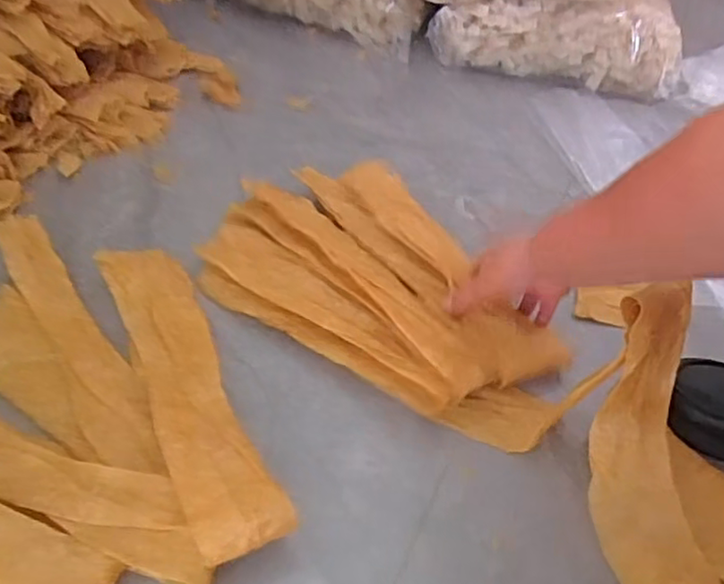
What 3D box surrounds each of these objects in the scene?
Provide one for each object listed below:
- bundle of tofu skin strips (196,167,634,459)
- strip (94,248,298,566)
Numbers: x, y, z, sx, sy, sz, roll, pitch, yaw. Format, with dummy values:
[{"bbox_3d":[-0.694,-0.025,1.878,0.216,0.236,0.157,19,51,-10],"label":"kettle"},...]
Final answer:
[{"bbox_3d":[0.025,-0.005,0.652,0.386,0.051,0.235,36,55,25],"label":"bundle of tofu skin strips"},{"bbox_3d":[-0.159,0.076,0.564,0.075,0.055,0.350,-19,52,-20],"label":"strip"}]

